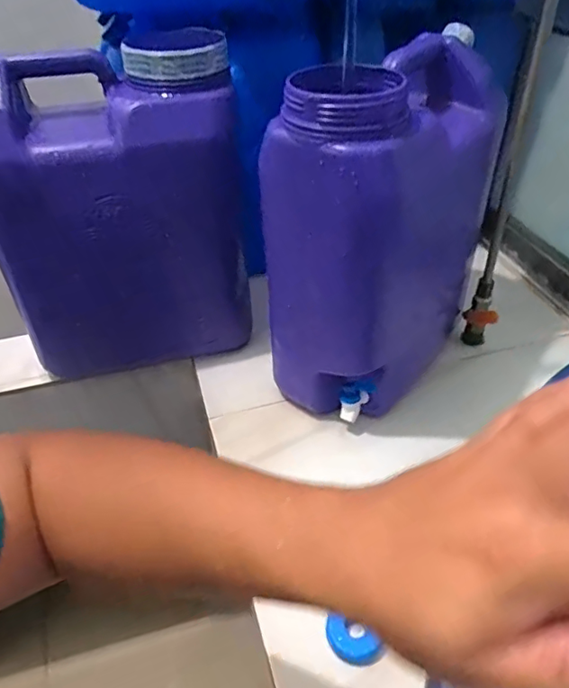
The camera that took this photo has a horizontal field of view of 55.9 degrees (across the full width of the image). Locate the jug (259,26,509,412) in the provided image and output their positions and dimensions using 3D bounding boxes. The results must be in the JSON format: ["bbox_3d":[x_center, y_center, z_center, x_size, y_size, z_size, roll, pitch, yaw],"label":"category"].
[{"bbox_3d":[0.124,-0.140,0.685,0.163,0.402,0.302,30,50,31],"label":"jug"}]

